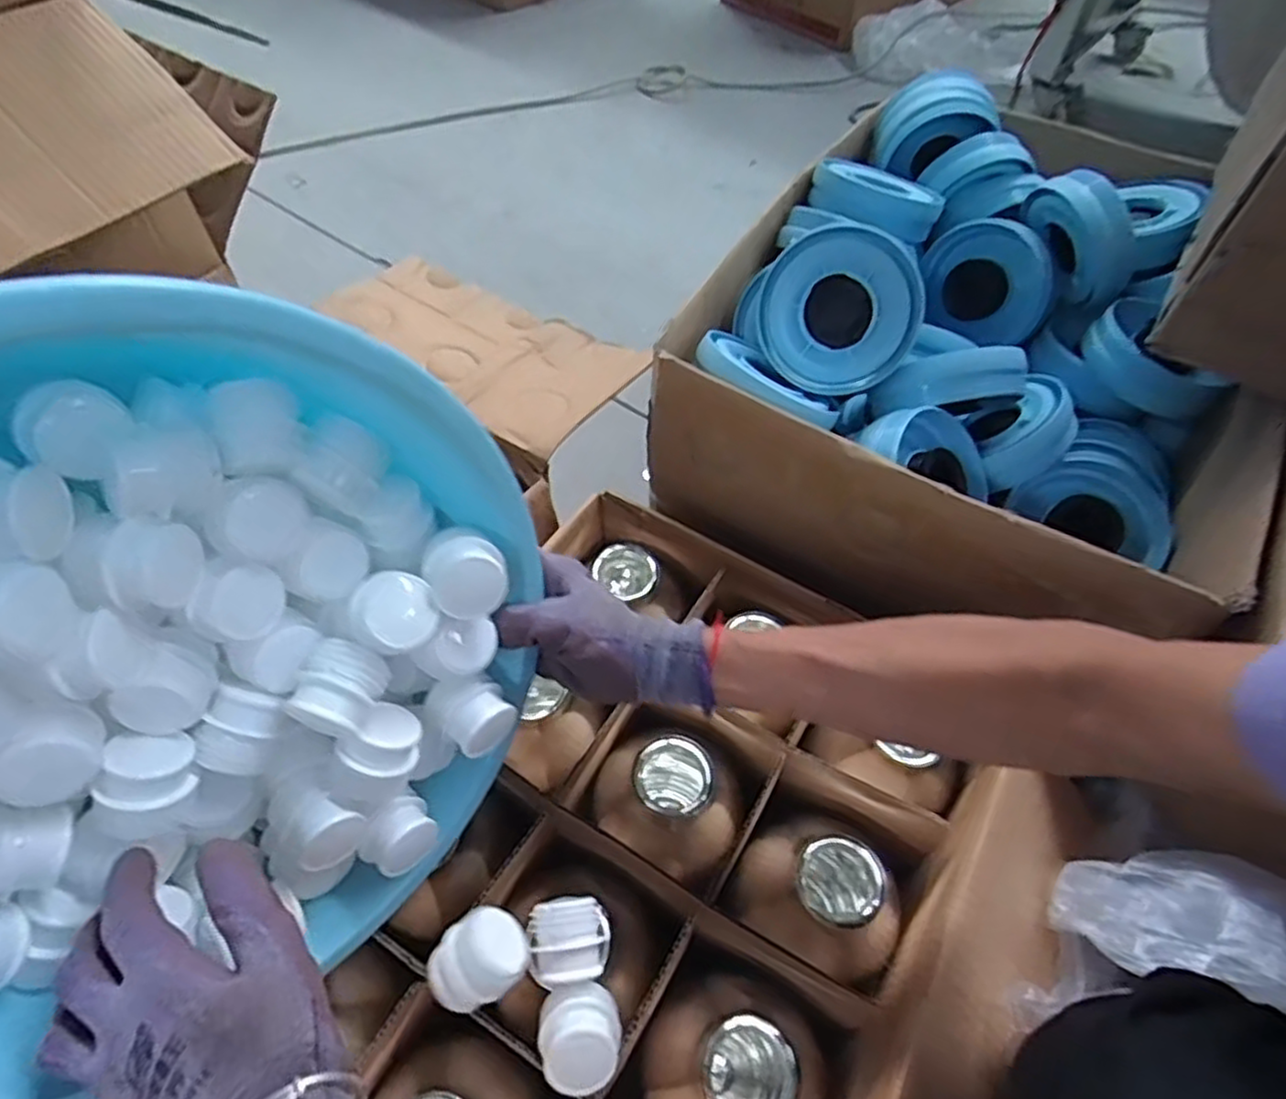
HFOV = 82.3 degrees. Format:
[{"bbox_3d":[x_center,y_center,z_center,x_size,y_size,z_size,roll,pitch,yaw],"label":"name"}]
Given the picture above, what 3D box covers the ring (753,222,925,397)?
[{"bbox_3d":[0.164,-0.203,0.623,0.131,0.133,0.039,29,22,5],"label":"ring"}]

